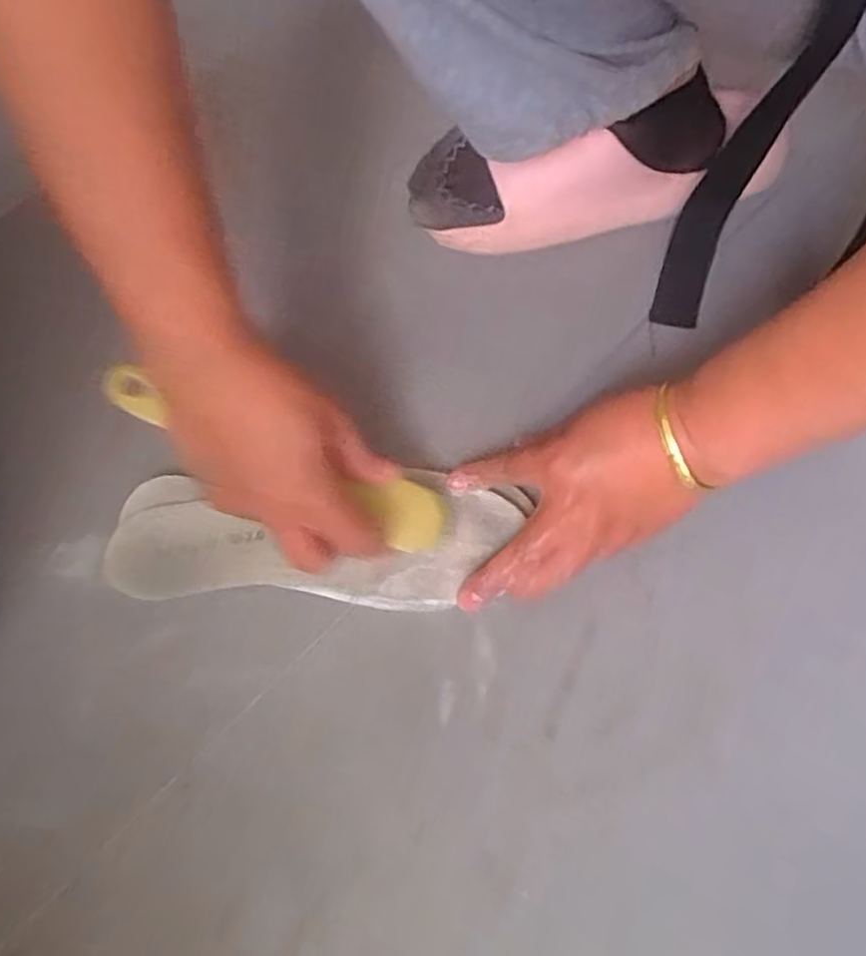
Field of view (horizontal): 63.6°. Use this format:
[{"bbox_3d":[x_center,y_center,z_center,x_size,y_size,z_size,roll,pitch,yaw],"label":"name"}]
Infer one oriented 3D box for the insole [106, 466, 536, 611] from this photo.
[{"bbox_3d":[-0.068,0.035,0.406,0.235,0.018,0.078,0,71,0],"label":"insole"}]

